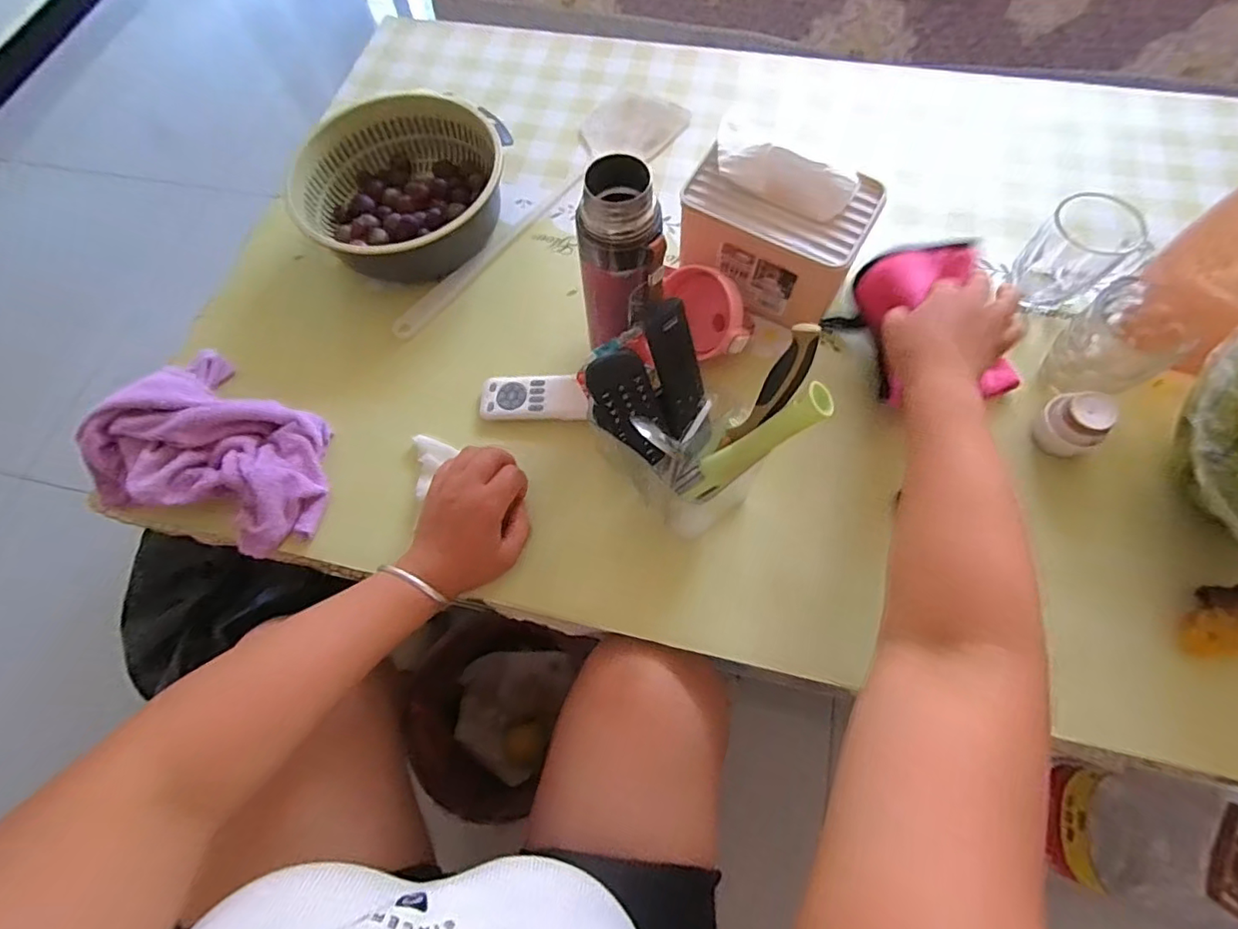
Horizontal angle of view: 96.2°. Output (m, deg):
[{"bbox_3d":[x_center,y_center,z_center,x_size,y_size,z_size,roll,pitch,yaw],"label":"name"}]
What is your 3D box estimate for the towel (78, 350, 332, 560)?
[{"bbox_3d":[-0.369,-0.017,0.509,0.217,0.058,0.162,22,71,11],"label":"towel"}]

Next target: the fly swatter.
[{"bbox_3d":[-0.100,-0.312,0.656,0.104,0.017,0.446,42,76,17],"label":"fly swatter"}]

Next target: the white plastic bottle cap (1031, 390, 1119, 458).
[{"bbox_3d":[0.398,-0.034,0.485,0.041,0.044,0.043,-1,68,2],"label":"white plastic bottle cap"}]

